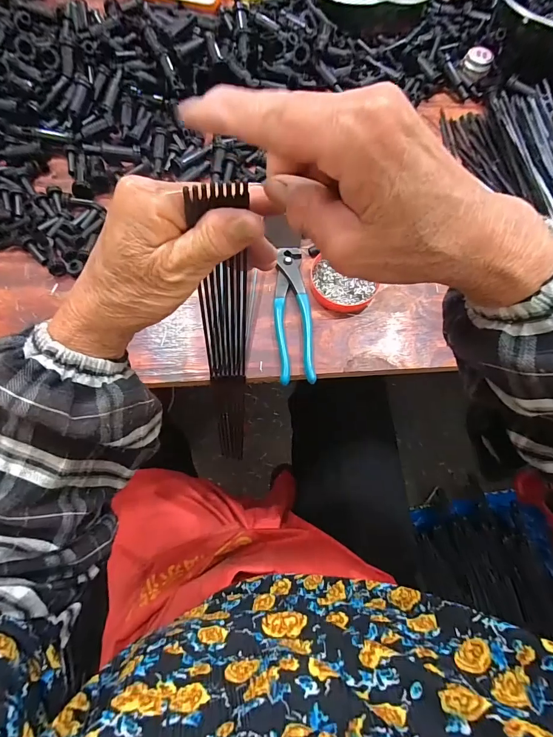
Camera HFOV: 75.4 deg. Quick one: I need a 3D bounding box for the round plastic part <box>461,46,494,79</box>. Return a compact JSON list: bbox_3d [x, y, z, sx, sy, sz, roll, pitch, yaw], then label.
[{"bbox_3d":[0.301,-0.459,0.536,0.040,0.022,0.034,27,71,8],"label":"round plastic part"}]

